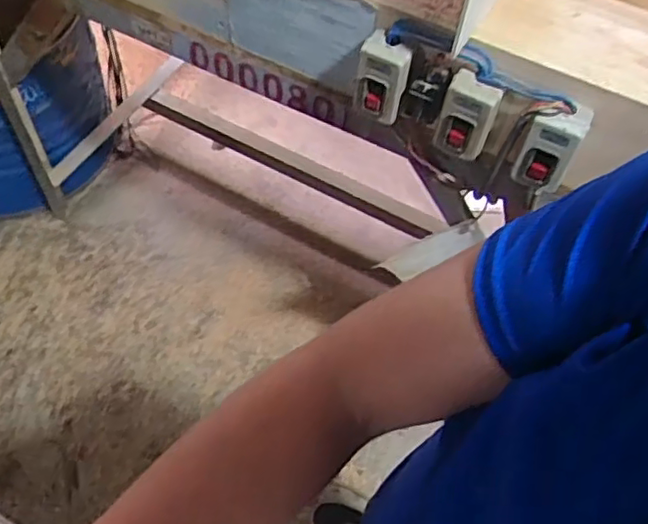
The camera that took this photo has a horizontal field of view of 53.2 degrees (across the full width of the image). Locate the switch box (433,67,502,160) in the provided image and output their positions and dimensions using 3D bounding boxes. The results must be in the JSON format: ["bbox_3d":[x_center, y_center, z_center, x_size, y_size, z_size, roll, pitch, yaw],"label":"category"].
[{"bbox_3d":[0.171,-0.170,0.765,0.067,0.097,0.034,25,57,13],"label":"switch box"}]

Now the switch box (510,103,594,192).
[{"bbox_3d":[0.257,-0.126,0.737,0.061,0.104,0.037,20,56,10],"label":"switch box"}]

